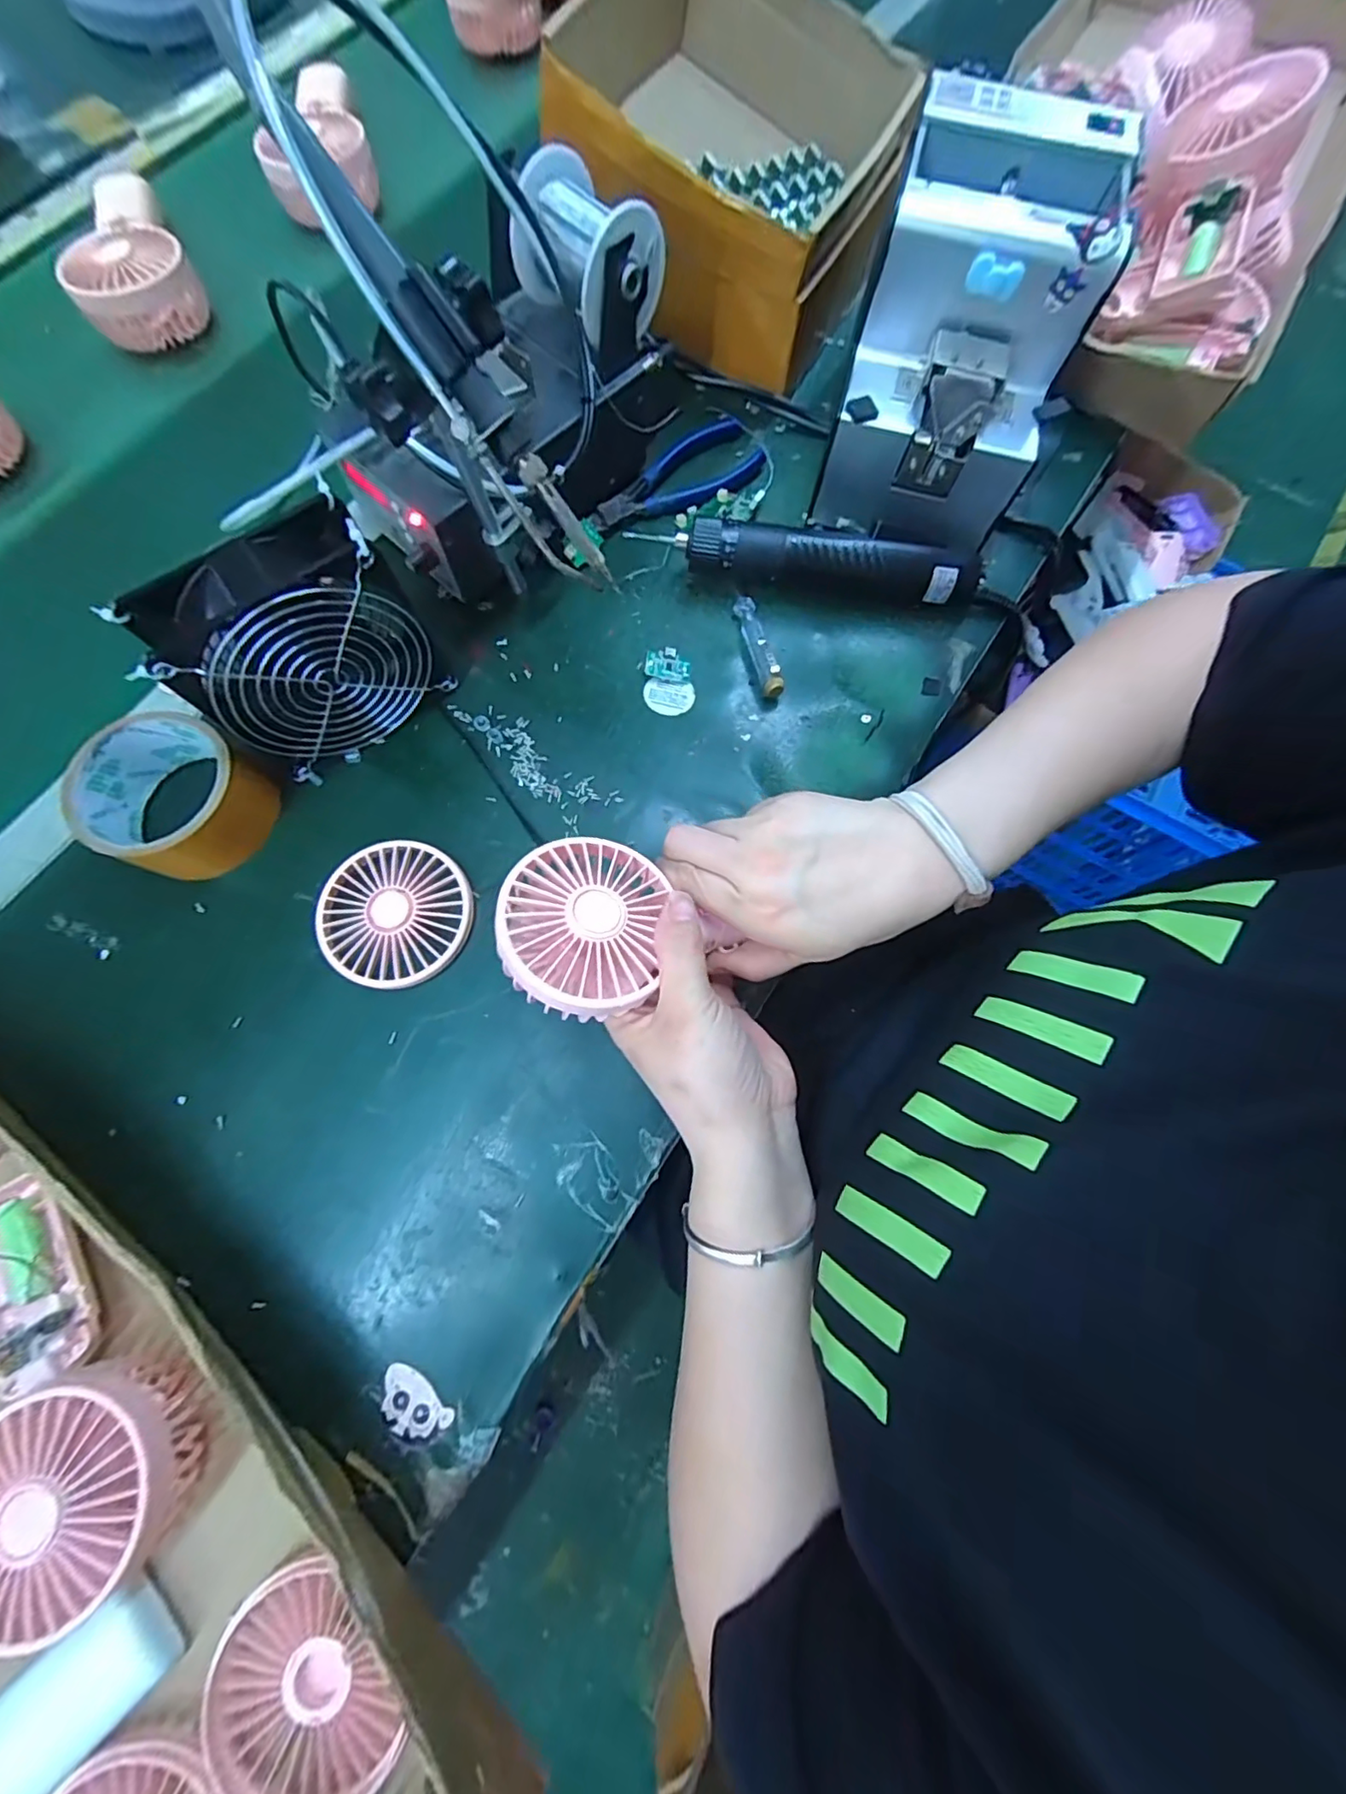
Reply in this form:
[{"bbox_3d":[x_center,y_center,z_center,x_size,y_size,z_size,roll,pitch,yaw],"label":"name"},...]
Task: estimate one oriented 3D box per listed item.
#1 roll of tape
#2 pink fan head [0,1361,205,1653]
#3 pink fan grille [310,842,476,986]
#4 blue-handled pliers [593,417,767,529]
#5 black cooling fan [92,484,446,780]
[{"bbox_3d":[-0.292,-0.058,0.340,0.084,0.044,0.084,0,76,-2],"label":"roll of tape"},{"bbox_3d":[-0.265,0.262,0.254,0.084,0.050,0.088,0,76,-2],"label":"pink fan head"},{"bbox_3d":[-0.165,0.010,0.344,0.086,0.013,0.085,0,76,-2],"label":"pink fan grille"},{"bbox_3d":[0.008,-0.306,0.425,0.134,0.015,0.055,-39,80,-10],"label":"blue-handled pliers"},{"bbox_3d":[-0.202,-0.136,0.327,0.119,0.122,0.049,-35,79,-9],"label":"black cooling fan"}]

